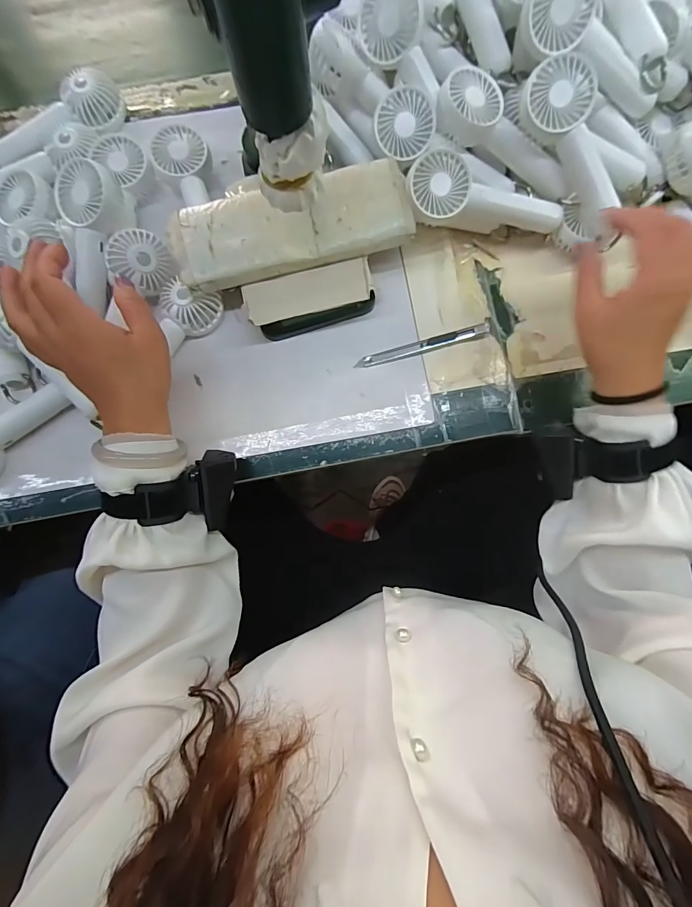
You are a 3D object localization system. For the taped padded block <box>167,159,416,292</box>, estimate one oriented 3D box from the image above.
[{"bbox_3d":[-0.049,-0.207,0.359,0.213,0.018,0.075,-13,83,-1],"label":"taped padded block"}]

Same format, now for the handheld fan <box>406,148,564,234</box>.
[{"bbox_3d":[0.125,-0.233,0.368,0.148,0.040,0.057,7,83,-12],"label":"handheld fan"}]

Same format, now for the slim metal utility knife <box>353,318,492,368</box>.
[{"bbox_3d":[0.079,-0.108,0.389,0.139,0.010,0.016,-18,84,-1],"label":"slim metal utility knife"}]

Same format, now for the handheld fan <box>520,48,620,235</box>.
[{"bbox_3d":[0.200,-0.265,0.342,0.055,0.027,0.137,-31,105,-3],"label":"handheld fan"}]

